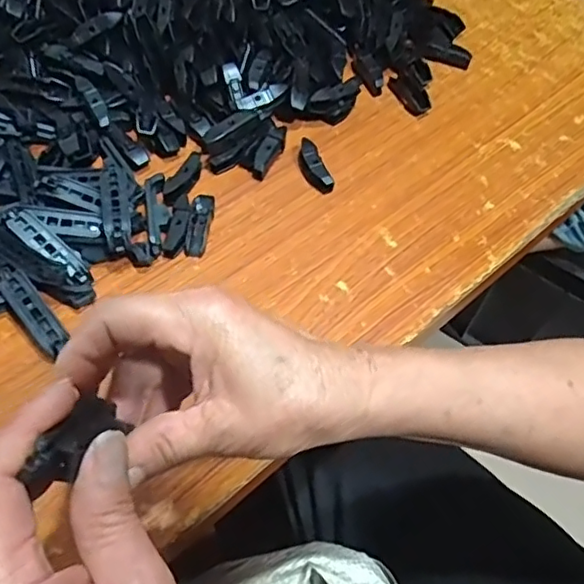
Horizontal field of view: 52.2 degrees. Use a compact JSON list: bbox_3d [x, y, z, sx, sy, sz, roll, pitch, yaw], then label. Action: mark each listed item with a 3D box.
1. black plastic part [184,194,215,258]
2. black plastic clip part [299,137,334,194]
[{"bbox_3d":[-0.070,-0.052,0.458,0.015,0.010,0.054,6,58,2],"label":"black plastic part"},{"bbox_3d":[0.018,-0.103,0.491,0.016,0.016,0.050,-19,61,-13],"label":"black plastic clip part"}]

